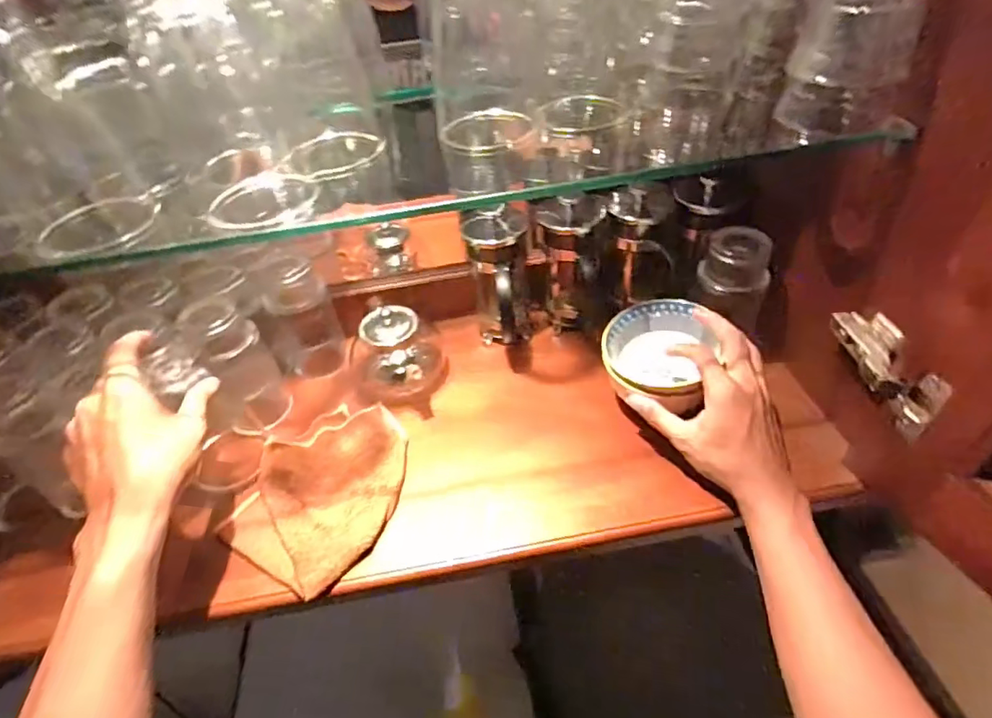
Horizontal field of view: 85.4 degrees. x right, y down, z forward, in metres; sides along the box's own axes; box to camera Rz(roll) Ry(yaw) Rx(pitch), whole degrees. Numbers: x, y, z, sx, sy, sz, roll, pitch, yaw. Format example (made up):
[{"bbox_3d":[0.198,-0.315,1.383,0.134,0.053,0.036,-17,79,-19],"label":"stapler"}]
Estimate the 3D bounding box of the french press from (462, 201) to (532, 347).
[{"bbox_3d":[0.003,-0.088,0.609,0.069,0.162,0.130,-4,42,3],"label":"french press"}]

